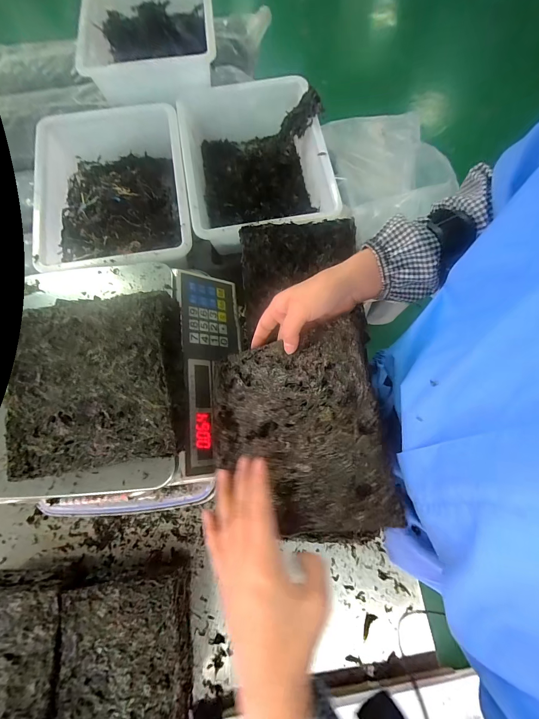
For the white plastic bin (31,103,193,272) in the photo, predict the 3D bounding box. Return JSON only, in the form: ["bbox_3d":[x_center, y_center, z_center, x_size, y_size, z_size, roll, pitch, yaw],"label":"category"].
[{"bbox_3d":[-0.306,-0.330,0.631,0.287,0.097,0.352,-11,73,-3],"label":"white plastic bin"}]

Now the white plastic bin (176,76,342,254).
[{"bbox_3d":[-0.032,-0.402,0.662,0.278,0.109,0.365,-11,72,-3],"label":"white plastic bin"}]

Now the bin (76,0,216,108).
[{"bbox_3d":[-0.266,-0.734,0.722,0.282,0.107,0.359,-6,72,-1],"label":"bin"}]

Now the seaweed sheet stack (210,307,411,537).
[{"bbox_3d":[0.023,0.069,0.321,0.173,0.015,0.200,-14,69,22],"label":"seaweed sheet stack"}]

